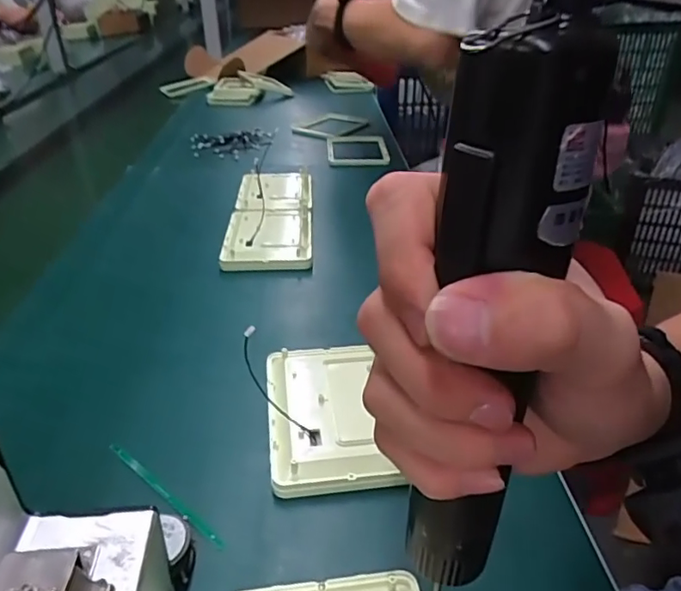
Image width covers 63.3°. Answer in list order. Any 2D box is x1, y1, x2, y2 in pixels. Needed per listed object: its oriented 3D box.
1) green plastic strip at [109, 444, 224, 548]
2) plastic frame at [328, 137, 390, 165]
[{"bbox_3d":[-0.112,0.122,0.346,0.115,0.004,0.007,23,39,34],"label":"green plastic strip"},{"bbox_3d":[0.029,-0.249,0.945,0.104,0.013,0.162,-1,32,0],"label":"plastic frame"}]

